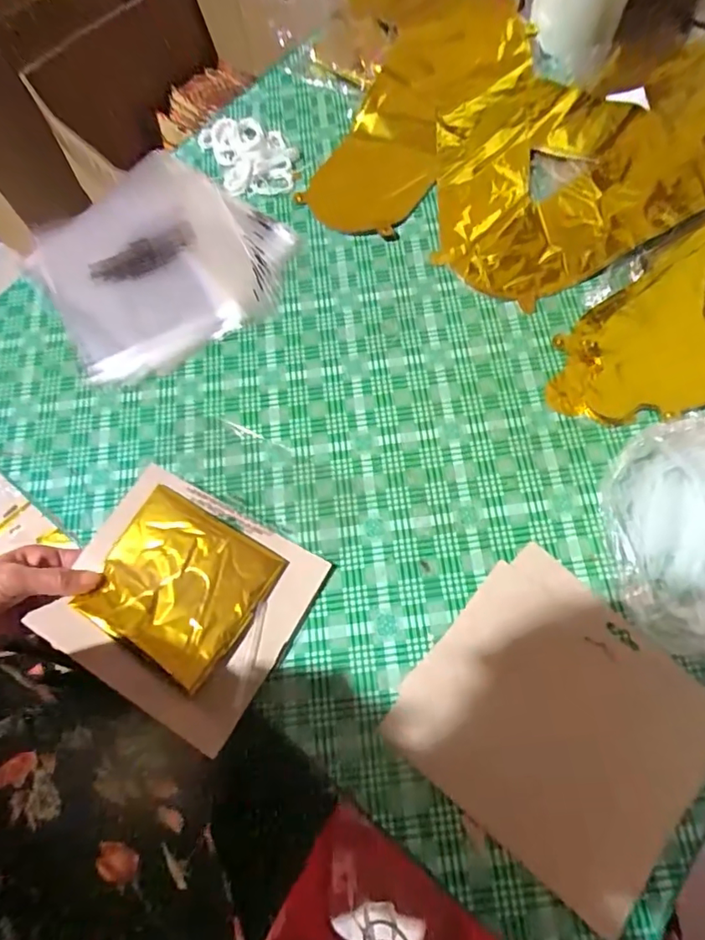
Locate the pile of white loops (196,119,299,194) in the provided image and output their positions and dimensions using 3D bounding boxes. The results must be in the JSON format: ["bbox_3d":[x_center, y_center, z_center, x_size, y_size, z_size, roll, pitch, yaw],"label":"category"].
[{"bbox_3d":[-0.116,-0.364,0.598,0.089,0.022,0.116,-26,69,-8],"label":"pile of white loops"}]

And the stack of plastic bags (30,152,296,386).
[{"bbox_3d":[-0.206,-0.229,0.554,0.239,0.025,0.251,-32,70,-10],"label":"stack of plastic bags"}]

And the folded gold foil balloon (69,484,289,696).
[{"bbox_3d":[-0.142,0.092,0.422,0.134,0.017,0.120,28,72,13],"label":"folded gold foil balloon"}]

